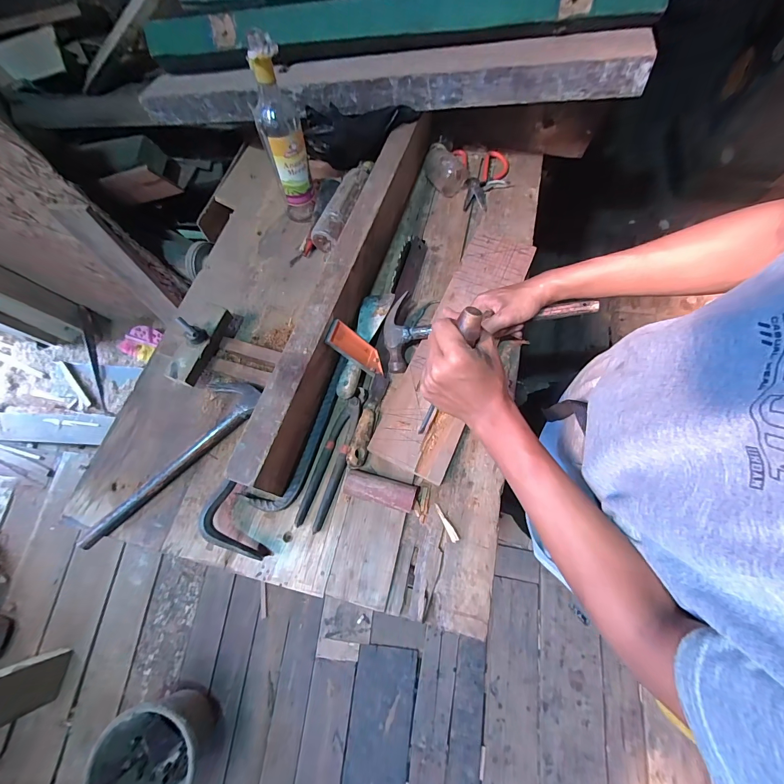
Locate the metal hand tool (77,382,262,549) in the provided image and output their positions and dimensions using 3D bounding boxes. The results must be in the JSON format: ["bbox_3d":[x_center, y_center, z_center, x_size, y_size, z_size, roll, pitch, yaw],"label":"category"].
[{"bbox_3d":[-0.337,0.088,0.533,0.086,0.023,0.305,41,78,16],"label":"metal hand tool"}]

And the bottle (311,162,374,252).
[{"bbox_3d":[-0.090,-0.375,0.695,0.050,0.053,0.210,20,73,11],"label":"bottle"}]

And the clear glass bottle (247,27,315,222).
[{"bbox_3d":[-0.187,-0.433,0.615,0.072,0.272,0.054,-16,68,-5],"label":"clear glass bottle"}]

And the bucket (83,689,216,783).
[{"bbox_3d":[-0.667,1.035,1.009,0.262,0.214,0.265,-1,71,4],"label":"bucket"}]

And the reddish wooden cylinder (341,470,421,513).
[{"bbox_3d":[-0.016,0.139,0.497,0.101,0.028,0.039,12,72,8],"label":"reddish wooden cylinder"}]

